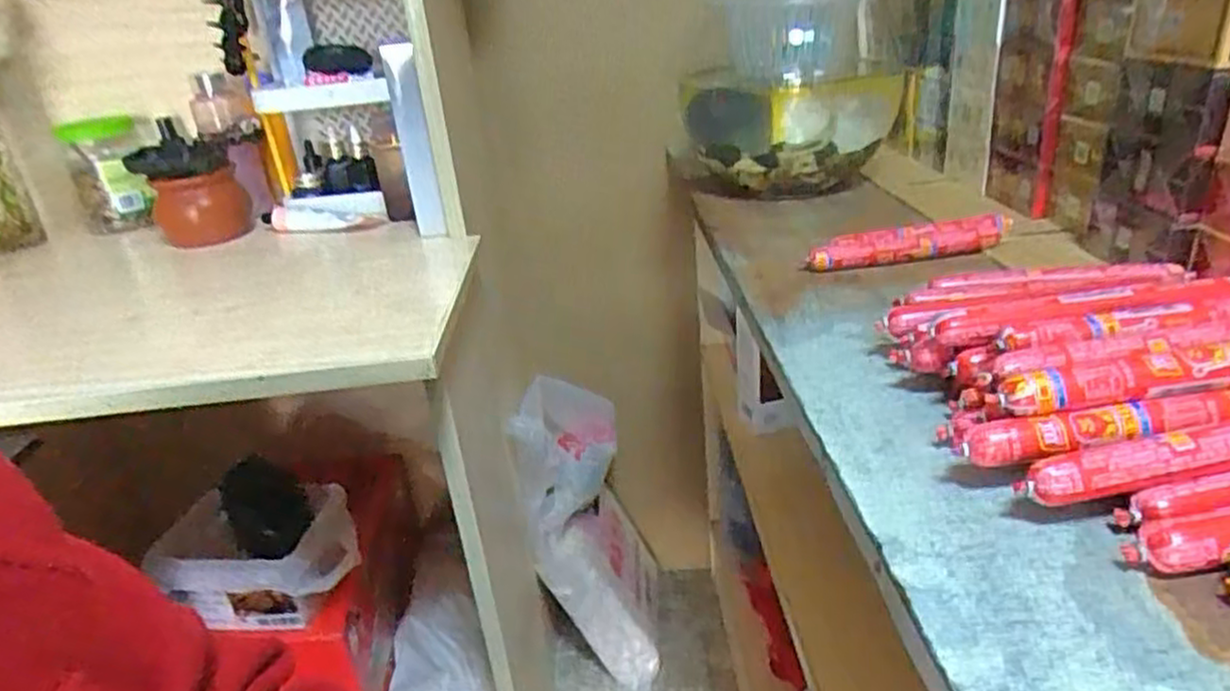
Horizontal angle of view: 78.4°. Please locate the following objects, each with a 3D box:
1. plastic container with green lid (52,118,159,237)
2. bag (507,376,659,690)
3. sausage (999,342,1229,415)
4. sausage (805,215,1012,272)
[{"bbox_3d":[-0.631,-0.211,0.941,0.082,0.129,0.079,-22,30,-29],"label":"plastic container with green lid"},{"bbox_3d":[-0.033,0.275,1.159,0.163,0.497,0.219,-5,26,2],"label":"bag"},{"bbox_3d":[0.253,0.011,0.335,0.159,0.015,0.021,-6,26,-1],"label":"sausage"},{"bbox_3d":[0.245,-0.084,0.619,0.180,0.027,0.024,-9,25,-6],"label":"sausage"}]

